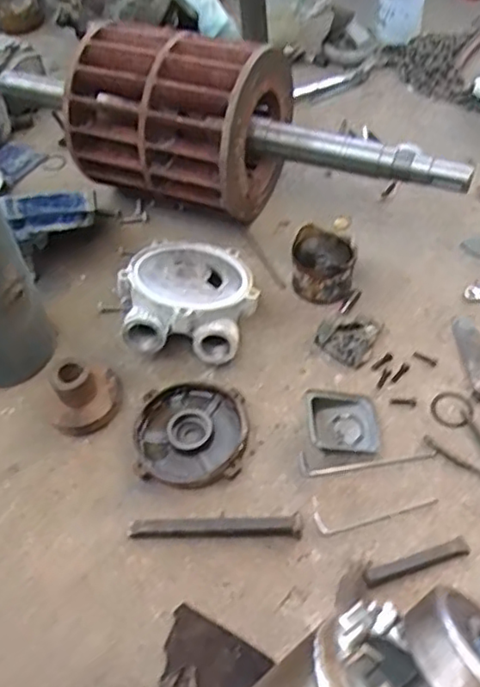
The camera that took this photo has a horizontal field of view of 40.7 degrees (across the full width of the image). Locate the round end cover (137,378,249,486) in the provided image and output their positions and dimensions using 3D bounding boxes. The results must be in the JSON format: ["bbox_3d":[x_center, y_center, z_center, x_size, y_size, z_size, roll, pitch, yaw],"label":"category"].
[{"bbox_3d":[-0.068,0.124,0.923,0.154,0.025,0.166,-3,53,4],"label":"round end cover"}]

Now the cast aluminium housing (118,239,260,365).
[{"bbox_3d":[-0.076,-0.078,1.033,0.203,0.110,0.211,-3,51,4],"label":"cast aluminium housing"}]

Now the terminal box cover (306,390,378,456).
[{"bbox_3d":[0.143,0.109,0.904,0.097,0.036,0.092,-5,53,3],"label":"terminal box cover"}]

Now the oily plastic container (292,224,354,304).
[{"bbox_3d":[0.135,-0.123,1.061,0.096,0.085,0.106,3,53,8],"label":"oily plastic container"}]

